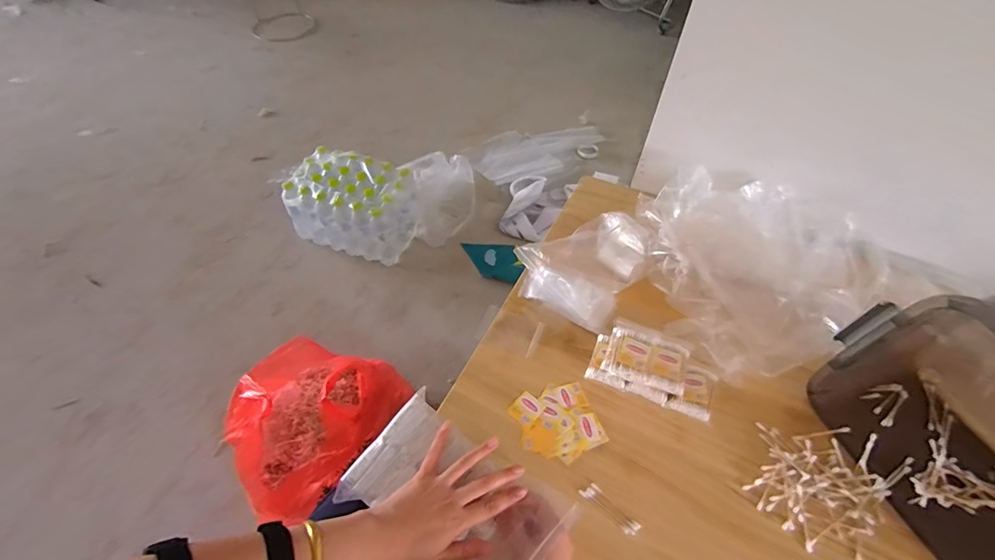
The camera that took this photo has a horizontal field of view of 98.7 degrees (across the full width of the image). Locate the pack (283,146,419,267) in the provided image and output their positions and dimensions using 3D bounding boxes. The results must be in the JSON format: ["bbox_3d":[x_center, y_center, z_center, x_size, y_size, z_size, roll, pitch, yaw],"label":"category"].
[{"bbox_3d":[-0.479,-0.249,1.471,0.386,0.248,0.250,13,54,10],"label":"pack"}]

